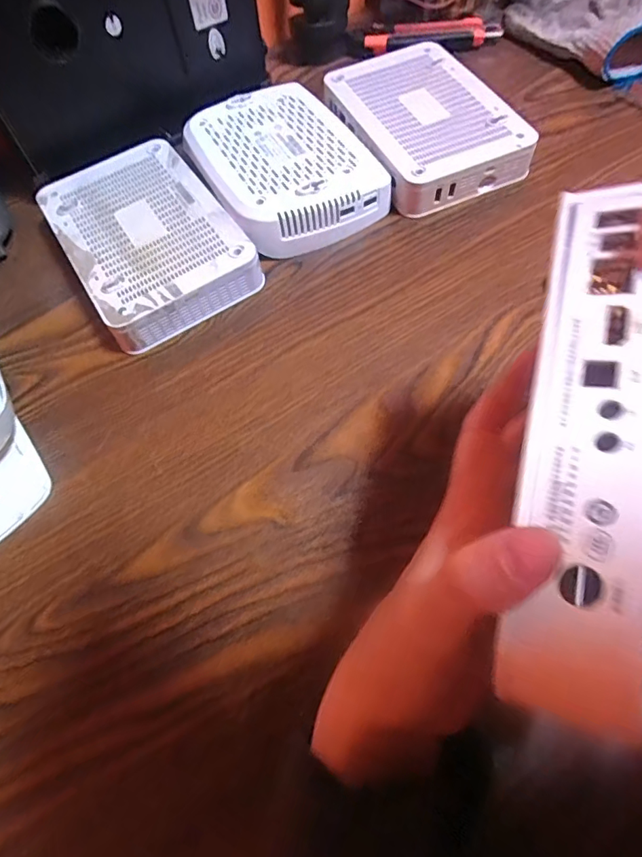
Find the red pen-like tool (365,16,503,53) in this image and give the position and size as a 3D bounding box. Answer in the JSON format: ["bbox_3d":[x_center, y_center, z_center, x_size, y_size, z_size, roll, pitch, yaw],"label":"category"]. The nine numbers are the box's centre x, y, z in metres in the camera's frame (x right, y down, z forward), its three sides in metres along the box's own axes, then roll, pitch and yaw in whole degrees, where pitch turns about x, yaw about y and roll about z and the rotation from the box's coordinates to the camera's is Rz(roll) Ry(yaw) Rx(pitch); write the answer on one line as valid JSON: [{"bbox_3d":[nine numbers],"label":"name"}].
[{"bbox_3d":[0.113,-0.398,0.492,0.134,0.019,0.026,0,61,4],"label":"red pen-like tool"}]

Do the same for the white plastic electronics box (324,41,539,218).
[{"bbox_3d":[0.088,-0.268,0.431,0.121,0.042,0.176,-23,62,-9],"label":"white plastic electronics box"}]

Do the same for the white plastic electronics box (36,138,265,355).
[{"bbox_3d":[-0.138,-0.150,0.387,0.119,0.040,0.174,-33,64,-13],"label":"white plastic electronics box"}]

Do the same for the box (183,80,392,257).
[{"bbox_3d":[-0.032,-0.218,0.404,0.126,0.038,0.159,-27,63,-11],"label":"box"}]

